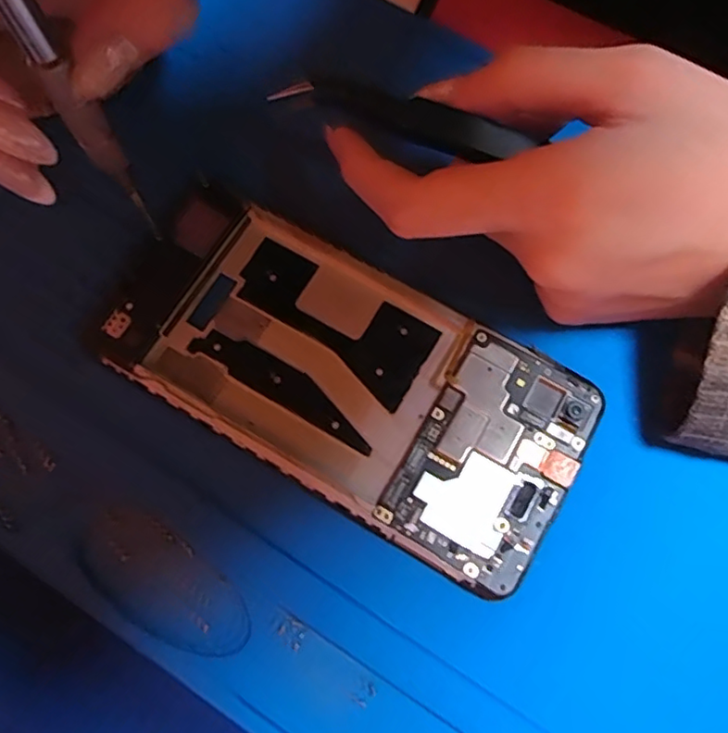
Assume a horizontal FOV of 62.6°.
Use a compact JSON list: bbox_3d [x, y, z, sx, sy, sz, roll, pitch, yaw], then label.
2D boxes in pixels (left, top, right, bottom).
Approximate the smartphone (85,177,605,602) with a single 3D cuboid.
[{"bbox_3d":[-0.008,0.001,0.183,0.148,0.006,0.069,30,75,9],"label":"smartphone"}]

